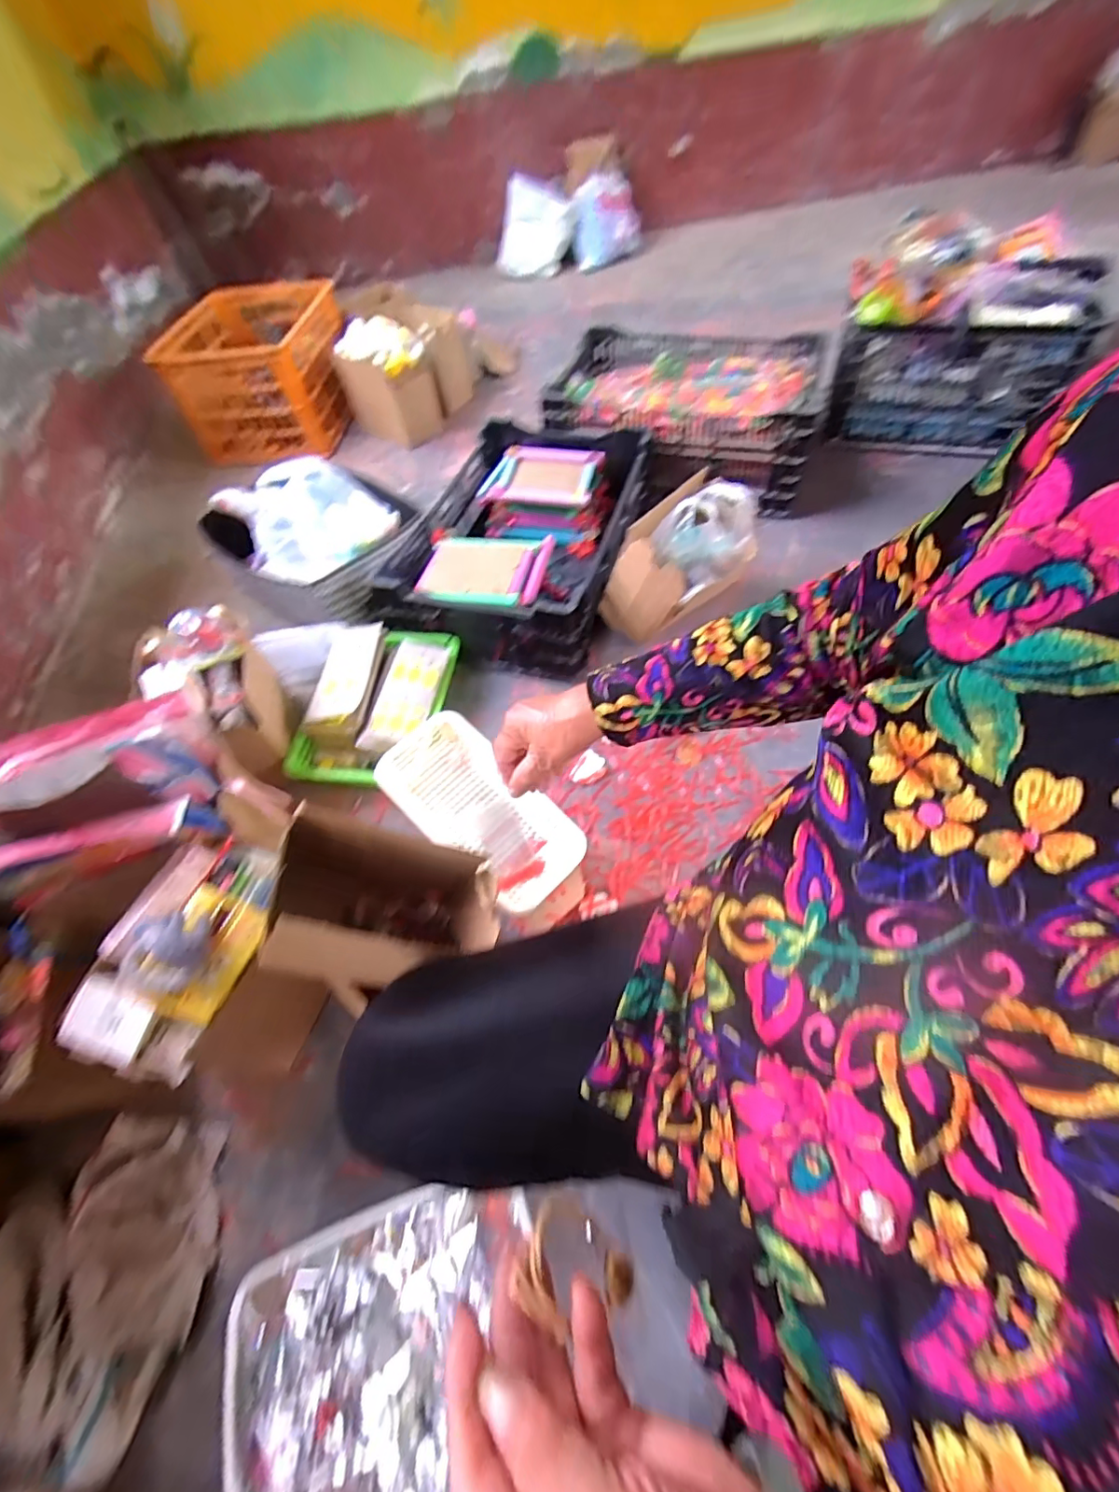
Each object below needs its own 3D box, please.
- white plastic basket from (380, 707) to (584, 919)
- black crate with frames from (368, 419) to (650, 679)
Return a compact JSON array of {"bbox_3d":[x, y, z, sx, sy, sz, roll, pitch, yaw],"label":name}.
[{"bbox_3d":[-0.109,0.073,0.693,0.251,0.057,0.135,40,67,11],"label":"white plastic basket"},{"bbox_3d":[-0.078,-0.455,1.170,0.426,0.180,0.620,12,59,12],"label":"black crate with frames"}]

